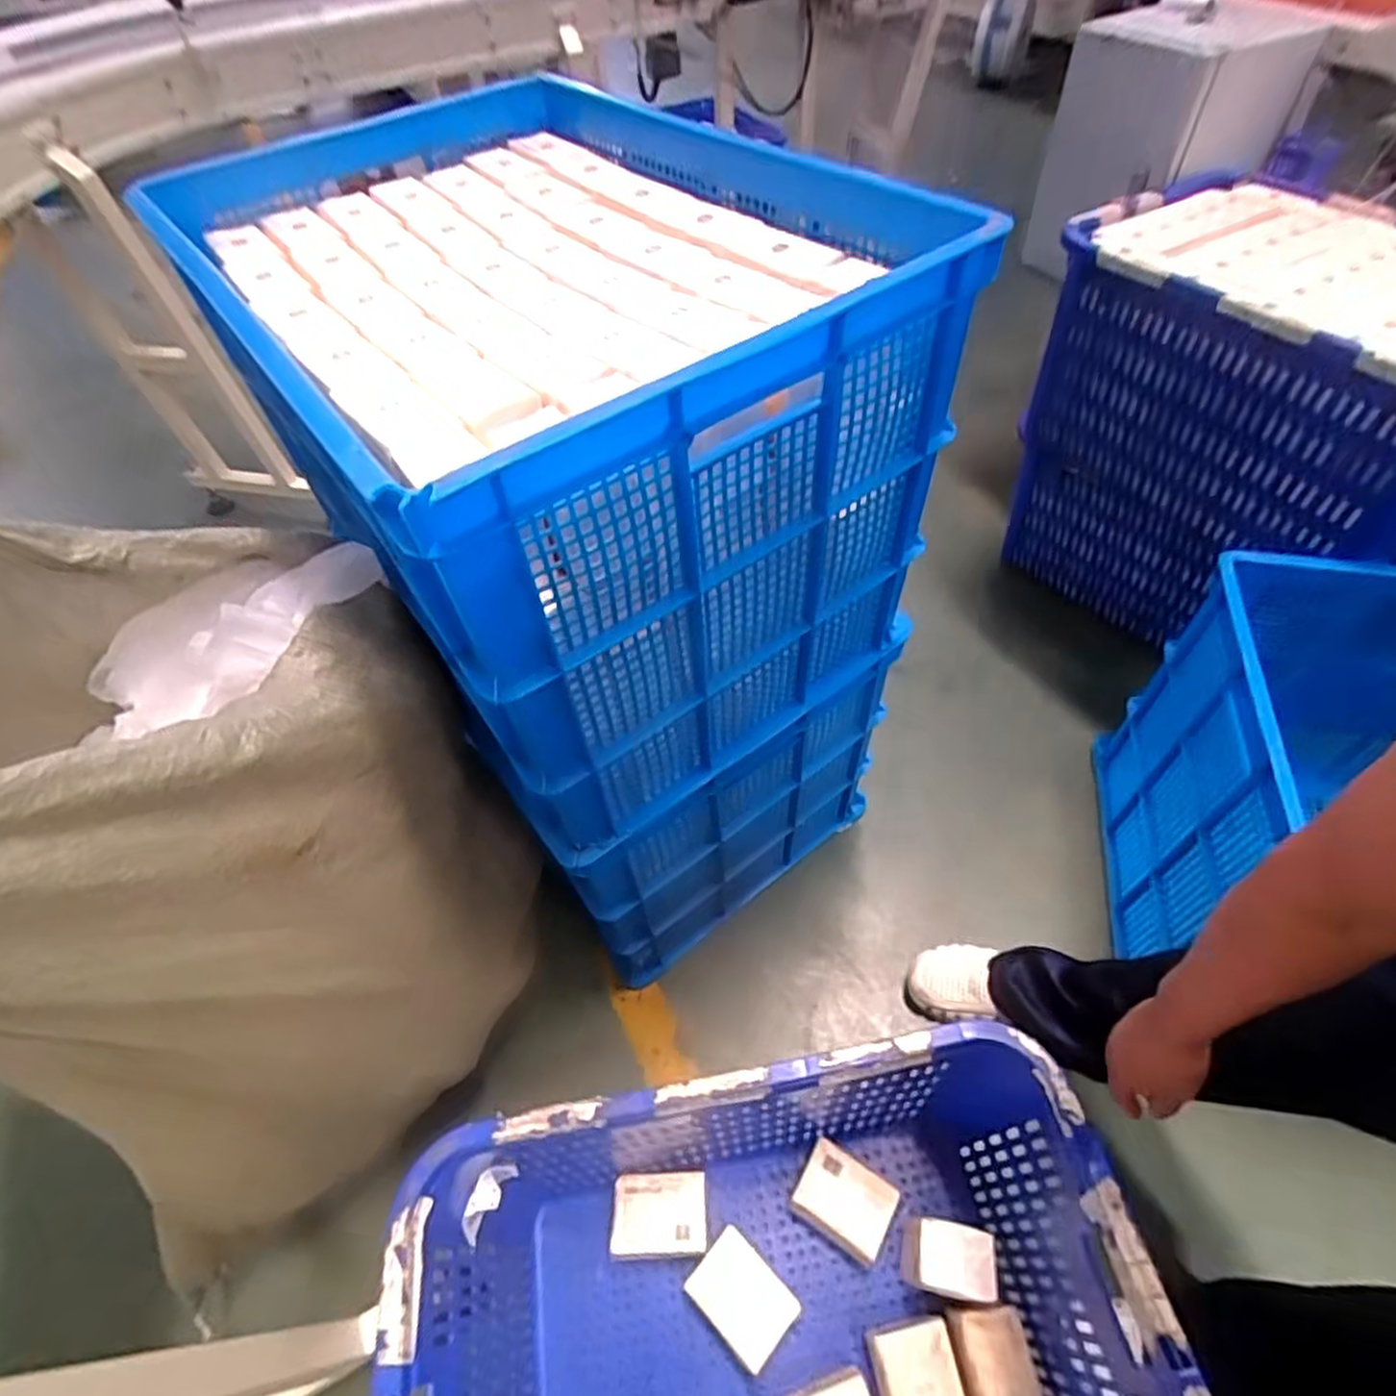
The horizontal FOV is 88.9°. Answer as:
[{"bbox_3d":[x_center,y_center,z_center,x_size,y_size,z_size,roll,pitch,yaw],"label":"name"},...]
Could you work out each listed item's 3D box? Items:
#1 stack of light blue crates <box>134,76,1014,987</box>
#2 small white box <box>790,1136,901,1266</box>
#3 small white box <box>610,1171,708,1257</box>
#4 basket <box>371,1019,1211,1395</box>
[{"bbox_3d":[-0.152,-0.220,1.047,0.593,0.891,0.789,-33,57,-18],"label":"stack of light blue crates"},{"bbox_3d":[0.198,0.676,0.961,0.121,0.059,0.094,26,60,23],"label":"small white box"},{"bbox_3d":[-0.051,0.695,0.962,0.127,0.062,0.090,-3,53,3],"label":"small white box"},{"bbox_3d":[0.085,0.715,0.776,0.704,0.386,0.489,-10,53,-2],"label":"basket"}]

